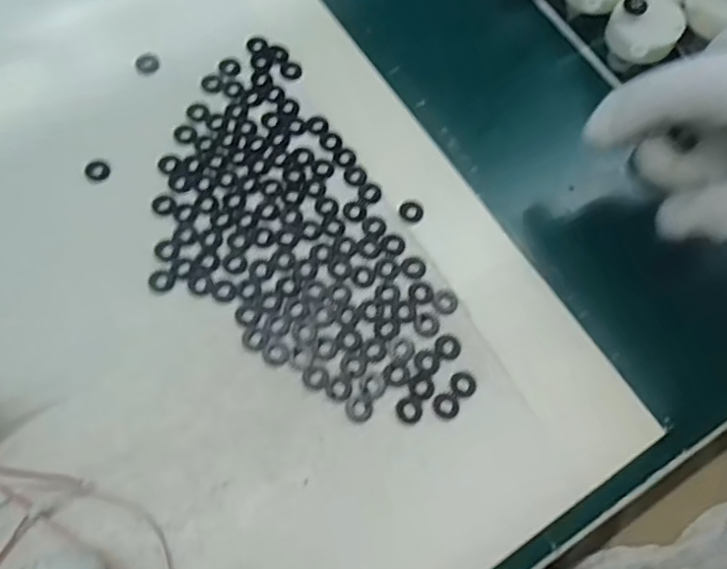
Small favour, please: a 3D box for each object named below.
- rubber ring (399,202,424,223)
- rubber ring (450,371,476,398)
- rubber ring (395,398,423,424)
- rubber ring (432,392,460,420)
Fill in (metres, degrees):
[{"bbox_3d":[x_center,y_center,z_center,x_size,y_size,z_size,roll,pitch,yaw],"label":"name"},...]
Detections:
[{"bbox_3d":[0.021,-0.032,0.260,0.010,0.004,0.009,2,69,-2],"label":"rubber ring"},{"bbox_3d":[0.039,0.039,0.234,0.010,0.004,0.010,1,69,-2],"label":"rubber ring"},{"bbox_3d":[0.018,0.048,0.228,0.010,0.004,0.010,1,69,-2],"label":"rubber ring"},{"bbox_3d":[0.032,0.047,0.230,0.010,0.004,0.010,1,69,-2],"label":"rubber ring"}]

